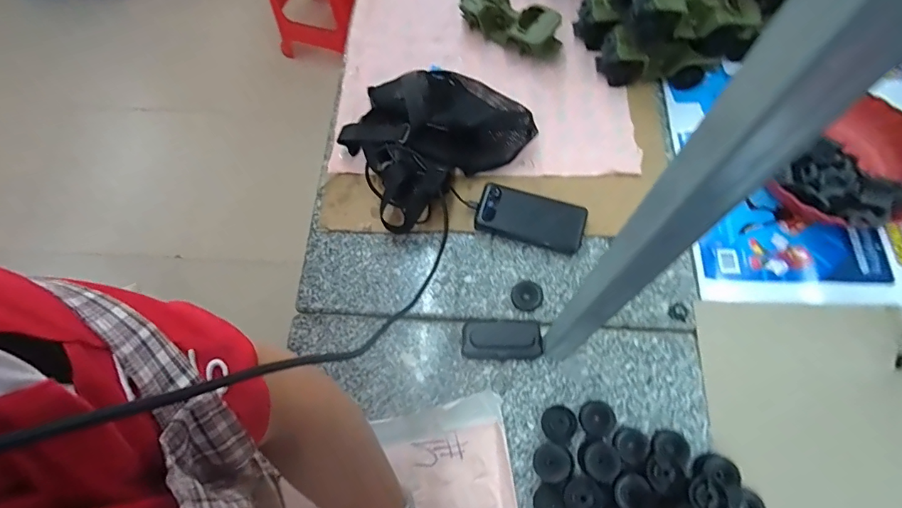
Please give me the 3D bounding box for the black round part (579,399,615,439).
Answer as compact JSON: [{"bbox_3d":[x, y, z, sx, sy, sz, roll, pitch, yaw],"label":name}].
[{"bbox_3d":[0.186,0.209,0.569,0.043,0.005,0.042,0,68,1],"label":"black round part"}]

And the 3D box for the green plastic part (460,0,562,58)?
[{"bbox_3d":[0.104,-0.399,0.773,0.074,0.071,0.184,-42,73,-15],"label":"green plastic part"}]

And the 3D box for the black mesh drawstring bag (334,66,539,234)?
[{"bbox_3d":[-0.029,-0.178,0.679,0.253,0.103,0.192,-38,72,-13],"label":"black mesh drawstring bag"}]

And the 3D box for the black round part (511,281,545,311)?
[{"bbox_3d":[0.106,0.058,0.624,0.041,0.018,0.040,0,68,1],"label":"black round part"}]

